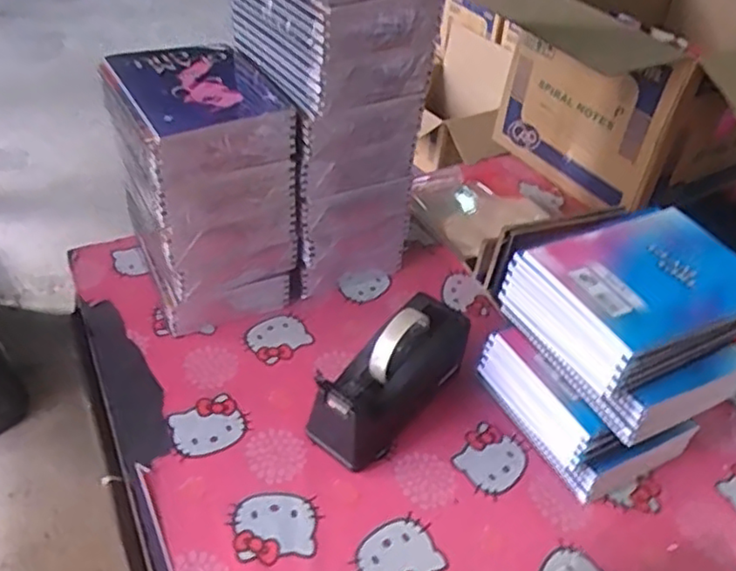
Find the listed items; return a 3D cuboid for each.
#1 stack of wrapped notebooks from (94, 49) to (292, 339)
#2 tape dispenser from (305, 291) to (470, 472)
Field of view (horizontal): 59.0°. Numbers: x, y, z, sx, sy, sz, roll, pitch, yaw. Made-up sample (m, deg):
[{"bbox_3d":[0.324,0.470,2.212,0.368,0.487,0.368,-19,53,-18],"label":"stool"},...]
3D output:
[{"bbox_3d":[-0.199,-0.114,0.798,0.165,0.284,0.197,-16,47,-23],"label":"stack of wrapped notebooks"},{"bbox_3d":[0.030,0.093,0.716,0.074,0.119,0.204,32,48,26],"label":"tape dispenser"}]

